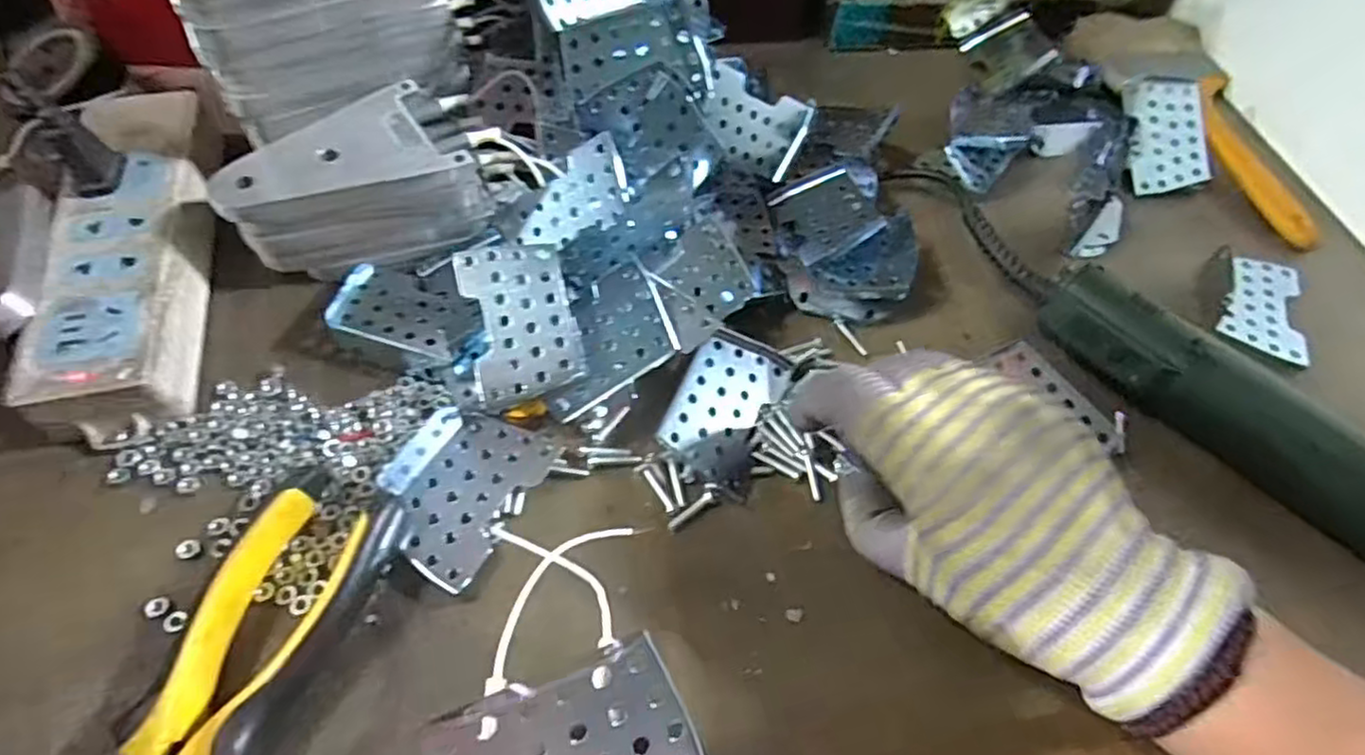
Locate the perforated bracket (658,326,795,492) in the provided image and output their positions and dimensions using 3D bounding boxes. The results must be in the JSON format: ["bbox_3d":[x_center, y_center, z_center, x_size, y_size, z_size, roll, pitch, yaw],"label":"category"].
[{"bbox_3d":[0.019,0.013,0.316,0.044,0.012,0.070,33,62,-6],"label":"perforated bracket"}]

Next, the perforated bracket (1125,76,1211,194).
[{"bbox_3d":[0.294,-0.150,0.432,0.043,0.015,0.076,-4,86,10],"label":"perforated bracket"}]

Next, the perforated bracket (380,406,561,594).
[{"bbox_3d":[-0.092,0.044,0.290,0.057,0.008,0.069,27,60,12],"label":"perforated bracket"}]

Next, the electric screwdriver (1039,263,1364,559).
[{"bbox_3d":[0.268,0.038,0.310,0.239,0.041,0.035,41,64,19],"label":"electric screwdriver"}]

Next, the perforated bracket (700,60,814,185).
[{"bbox_3d":[0.038,-0.138,0.385,0.064,0.042,0.006,14,17,-36],"label":"perforated bracket"}]

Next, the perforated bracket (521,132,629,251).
[{"bbox_3d":[-0.053,-0.086,0.338,0.057,0.006,0.041,-15,97,17],"label":"perforated bracket"}]

